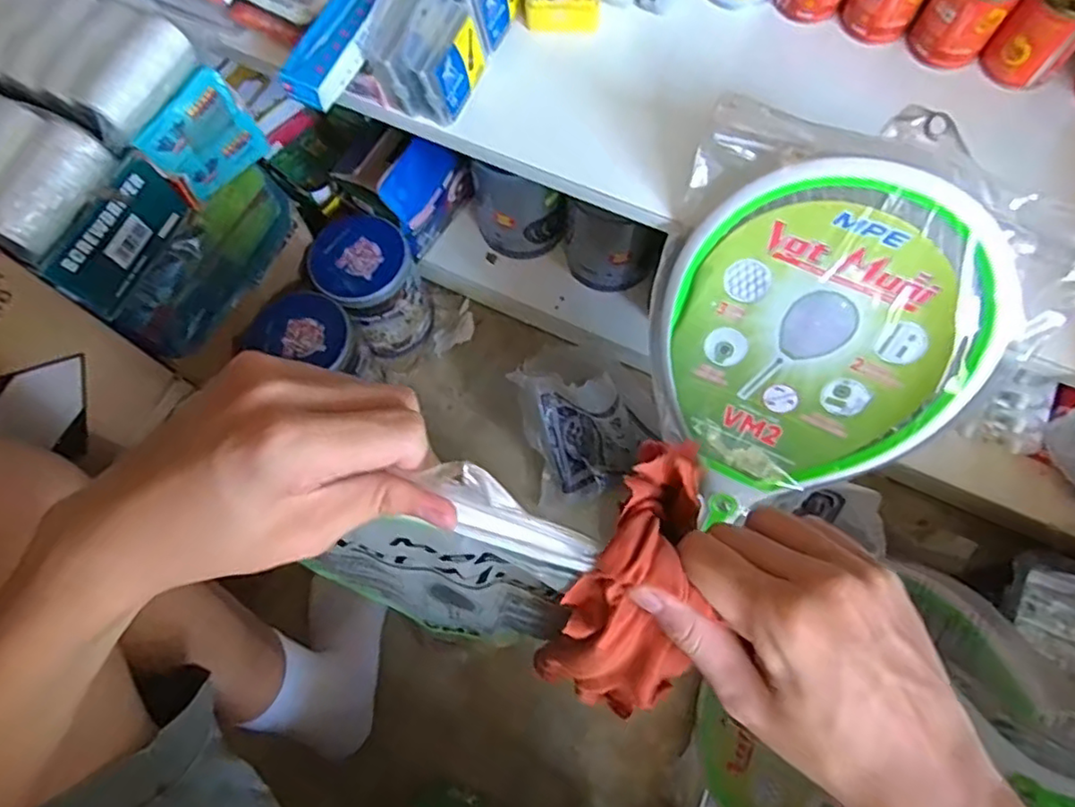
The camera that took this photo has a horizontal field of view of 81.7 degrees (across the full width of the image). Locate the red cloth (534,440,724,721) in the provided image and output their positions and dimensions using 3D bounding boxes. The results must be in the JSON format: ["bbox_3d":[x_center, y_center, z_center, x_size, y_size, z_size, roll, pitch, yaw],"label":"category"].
[{"bbox_3d":[0.043,0.080,0.271,0.057,0.054,0.127,17,102,8],"label":"red cloth"}]

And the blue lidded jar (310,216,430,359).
[{"bbox_3d":[-0.199,-0.140,0.772,0.107,0.154,0.105,-1,70,2],"label":"blue lidded jar"}]

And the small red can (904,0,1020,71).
[{"bbox_3d":[0.328,-0.300,0.478,0.055,0.067,0.051,-1,70,2],"label":"small red can"}]

